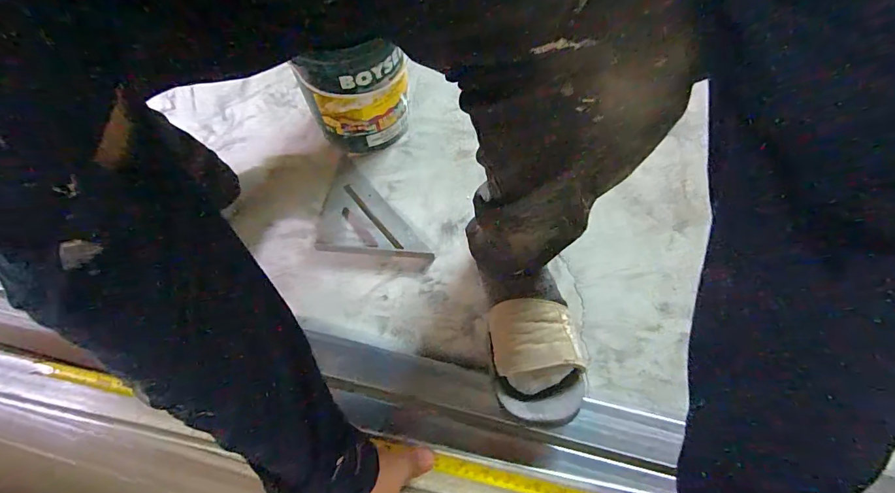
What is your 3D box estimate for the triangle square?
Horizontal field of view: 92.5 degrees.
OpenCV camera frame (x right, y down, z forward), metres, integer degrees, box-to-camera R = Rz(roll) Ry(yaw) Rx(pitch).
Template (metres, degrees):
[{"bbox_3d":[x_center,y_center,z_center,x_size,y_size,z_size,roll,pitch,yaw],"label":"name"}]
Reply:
[{"bbox_3d":[-0.138,-0.026,0.652,0.125,0.018,0.229,-36,66,-15],"label":"triangle square"}]

